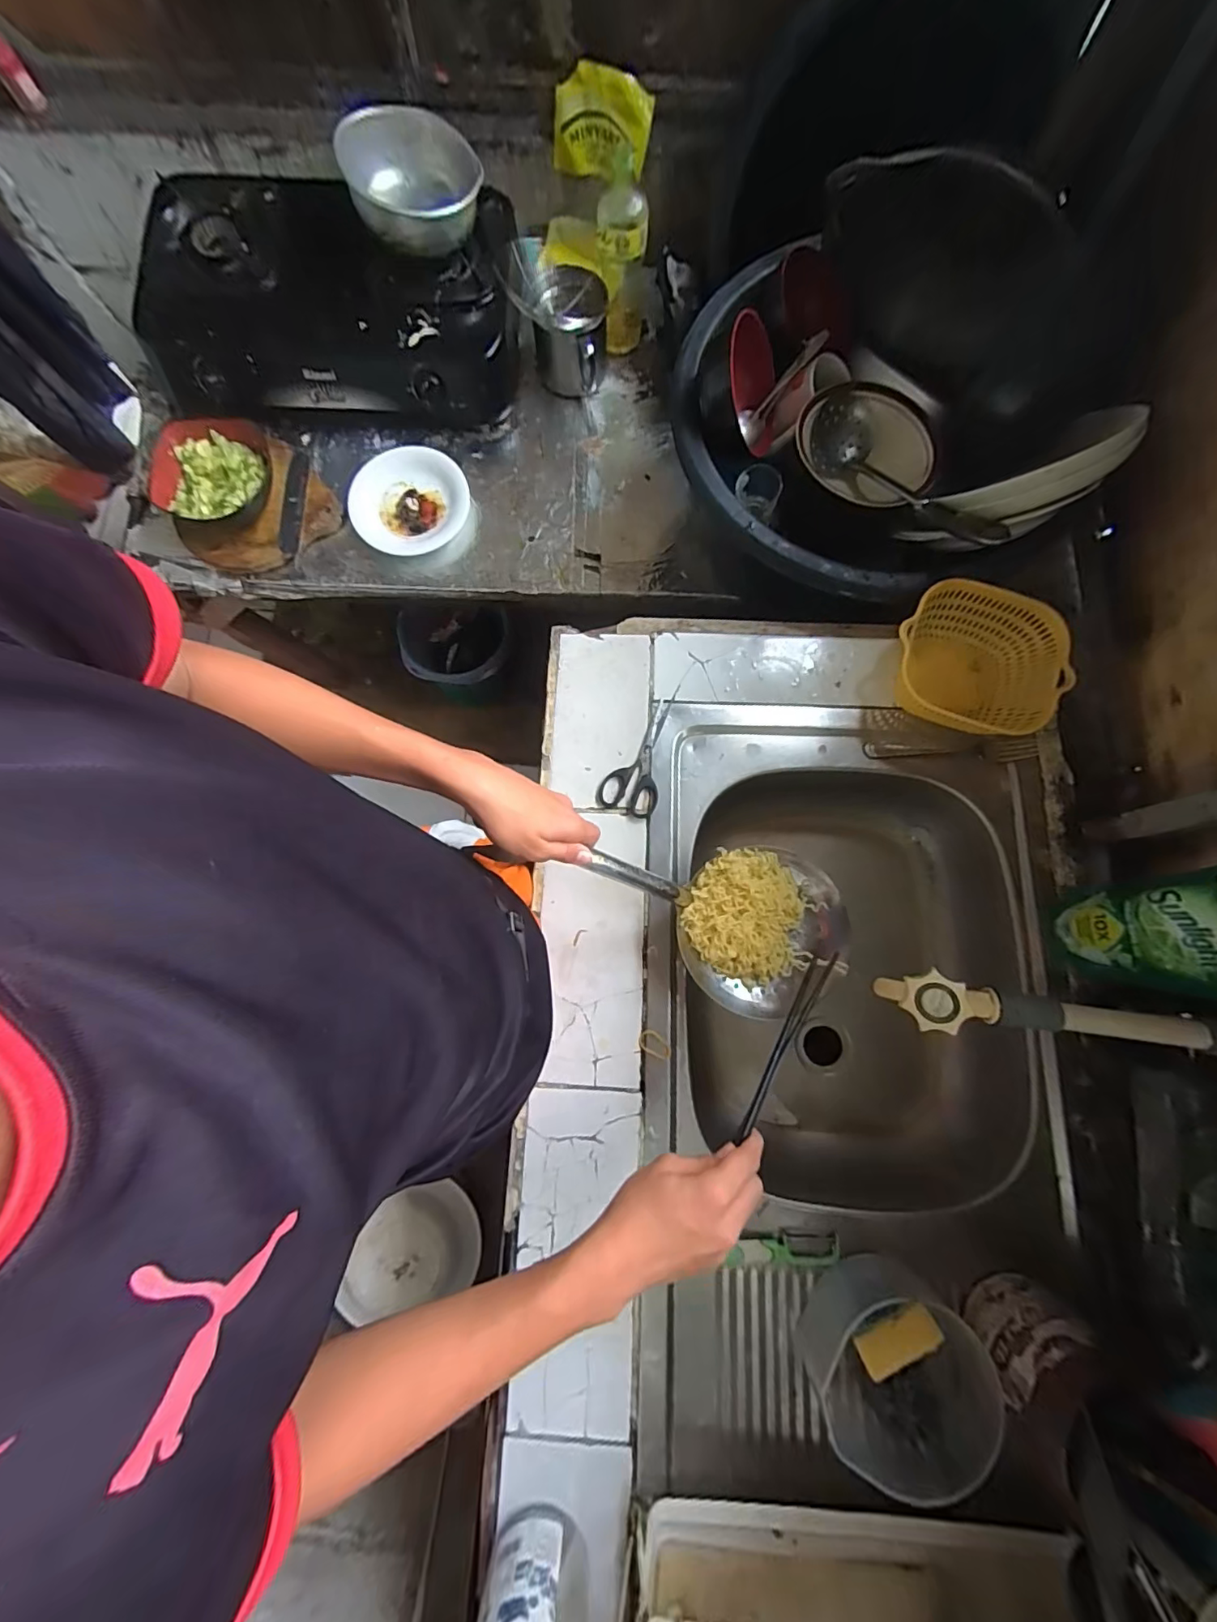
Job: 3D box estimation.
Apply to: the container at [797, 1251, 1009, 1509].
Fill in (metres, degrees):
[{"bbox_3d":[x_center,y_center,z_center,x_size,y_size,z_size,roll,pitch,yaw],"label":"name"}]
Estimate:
[{"bbox_3d":[0.255,0.502,0.465,0.144,0.091,0.134,0,80,1],"label":"container"}]

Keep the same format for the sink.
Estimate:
[{"bbox_3d":[0.258,0.259,0.606,0.427,0.148,0.761,2,80,1],"label":"sink"}]

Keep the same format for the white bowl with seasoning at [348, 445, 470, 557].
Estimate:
[{"bbox_3d":[-0.339,-0.530,0.885,0.193,0.032,0.193,0,80,1],"label":"white bowl with seasoning"}]

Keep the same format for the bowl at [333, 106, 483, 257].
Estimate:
[{"bbox_3d":[-0.294,-0.951,0.792,0.192,0.091,0.202,0,80,1],"label":"bowl"}]

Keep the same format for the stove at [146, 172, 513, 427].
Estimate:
[{"bbox_3d":[-0.452,-0.856,0.880,0.603,0.178,0.361,6,80,2],"label":"stove"}]

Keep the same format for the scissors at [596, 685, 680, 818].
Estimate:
[{"bbox_3d":[0.040,-0.073,0.625,0.068,0.009,0.158,16,80,4],"label":"scissors"}]

